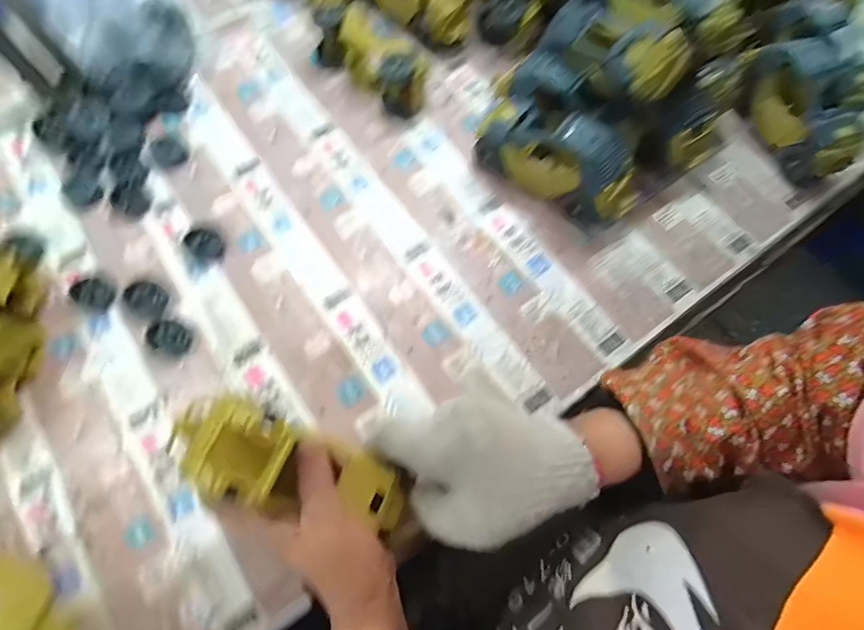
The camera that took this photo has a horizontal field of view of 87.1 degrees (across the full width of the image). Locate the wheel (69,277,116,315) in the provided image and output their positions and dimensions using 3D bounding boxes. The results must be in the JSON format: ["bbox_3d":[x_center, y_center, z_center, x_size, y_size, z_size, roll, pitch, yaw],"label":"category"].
[{"bbox_3d":[-0.319,-0.019,0.429,0.034,0.013,0.030,31,72,10],"label":"wheel"}]

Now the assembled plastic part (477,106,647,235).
[{"bbox_3d":[0.130,-0.161,0.458,0.170,0.087,0.065,31,72,10],"label":"assembled plastic part"}]

